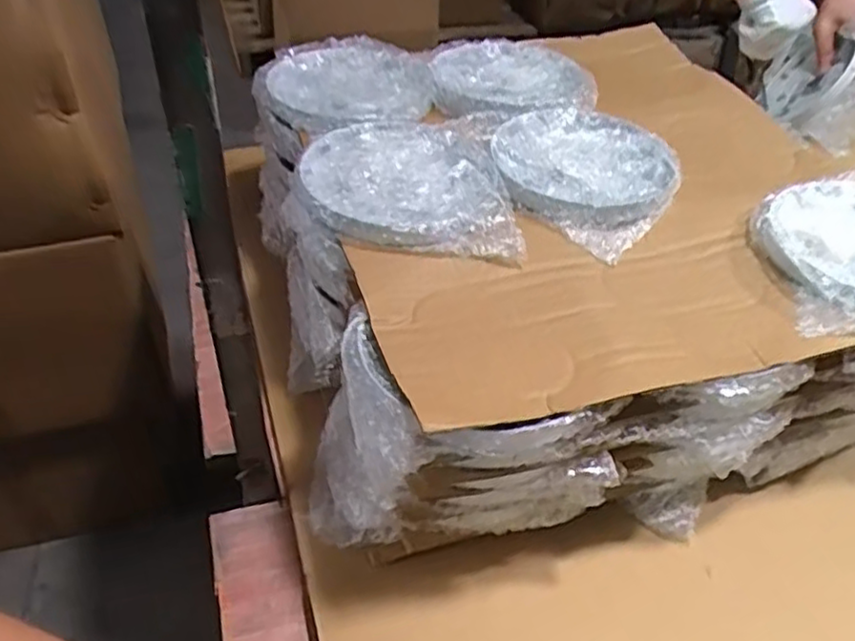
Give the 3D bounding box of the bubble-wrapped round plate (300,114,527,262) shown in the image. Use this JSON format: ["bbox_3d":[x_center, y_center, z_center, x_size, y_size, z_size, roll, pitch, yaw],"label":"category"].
[{"bbox_3d":[-0.016,-0.096,0.488,0.136,0.018,0.152,-2,43,-8],"label":"bubble-wrapped round plate"}]

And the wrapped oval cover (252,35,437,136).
[{"bbox_3d":[-0.069,-0.197,0.583,0.144,0.021,0.145,-7,45,-10],"label":"wrapped oval cover"}]

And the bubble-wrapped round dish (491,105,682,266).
[{"bbox_3d":[0.115,-0.114,0.520,0.133,0.018,0.144,30,48,25],"label":"bubble-wrapped round dish"}]

